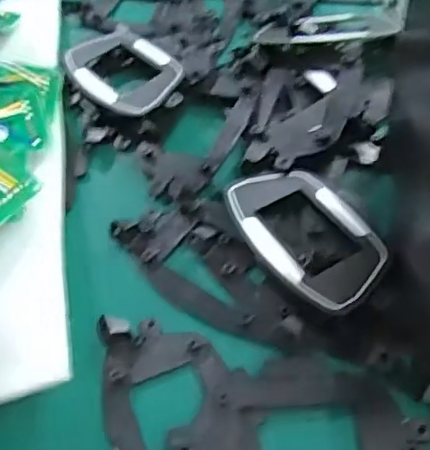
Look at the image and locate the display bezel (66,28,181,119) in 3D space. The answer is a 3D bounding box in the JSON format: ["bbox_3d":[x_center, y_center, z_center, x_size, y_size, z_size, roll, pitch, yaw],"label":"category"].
[{"bbox_3d":[-0.065,-0.109,0.431,0.063,0.017,0.105,-34,56,-18],"label":"display bezel"}]

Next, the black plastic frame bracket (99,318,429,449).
[{"bbox_3d":[0.021,0.085,0.285,0.146,0.011,0.098,-7,52,2],"label":"black plastic frame bracket"}]

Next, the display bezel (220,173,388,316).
[{"bbox_3d":[0.050,0.004,0.338,0.063,0.012,0.101,-25,54,-12],"label":"display bezel"}]

